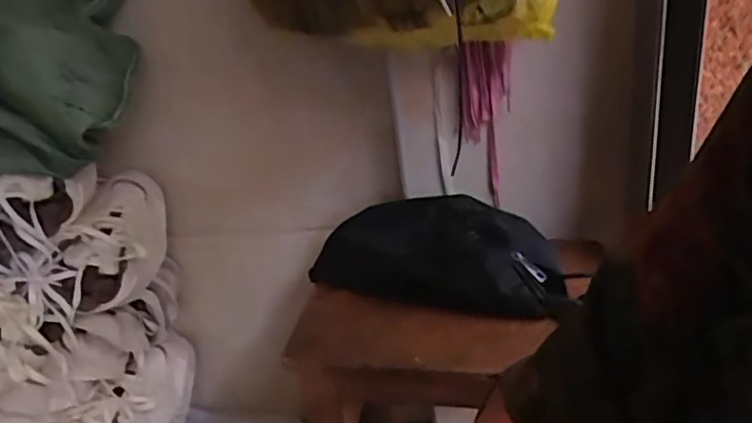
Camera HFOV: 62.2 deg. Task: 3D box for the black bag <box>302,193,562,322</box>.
[{"bbox_3d":[0.072,0.042,0.699,0.275,0.062,0.150,6,31,25],"label":"black bag"}]

